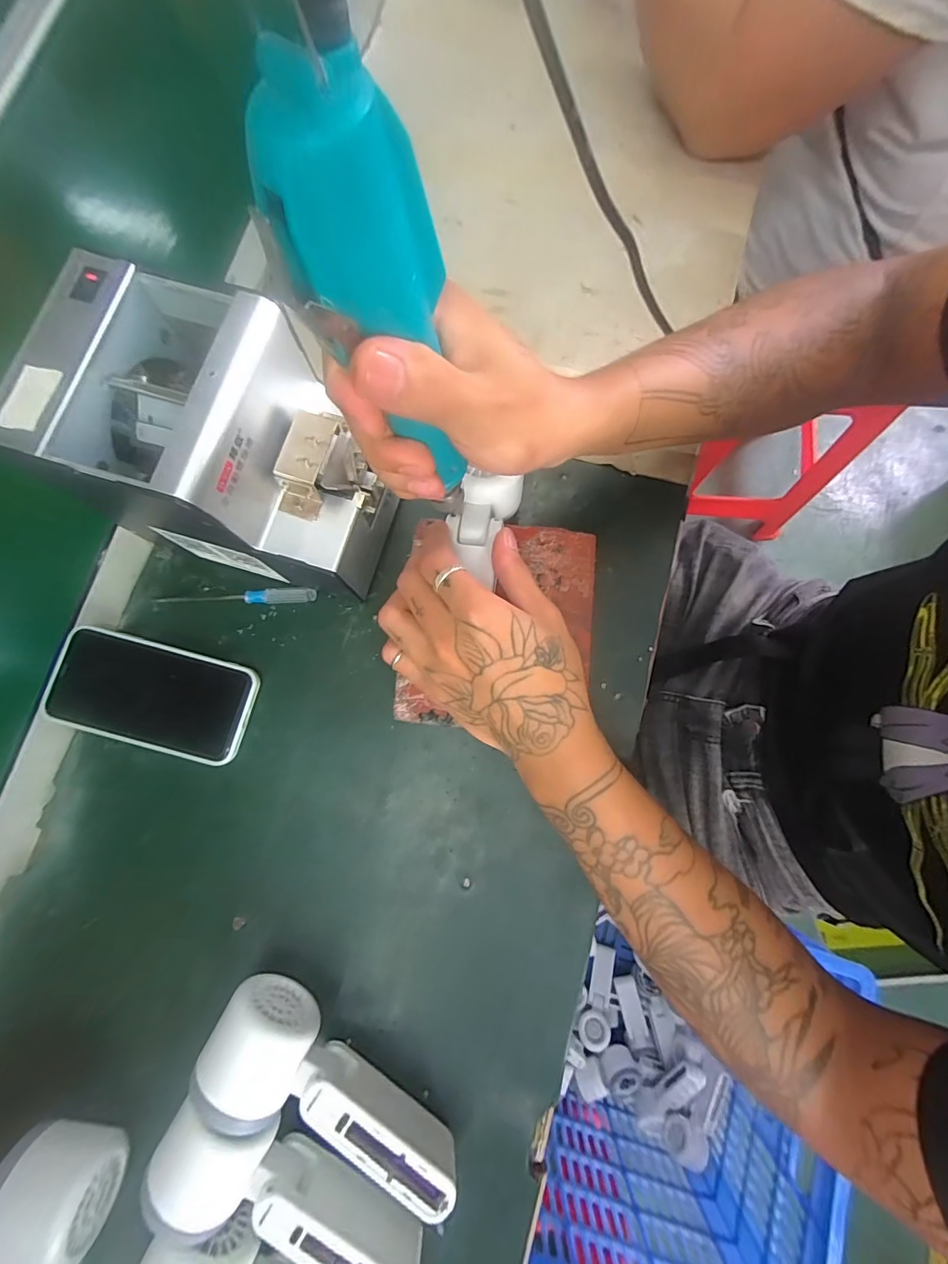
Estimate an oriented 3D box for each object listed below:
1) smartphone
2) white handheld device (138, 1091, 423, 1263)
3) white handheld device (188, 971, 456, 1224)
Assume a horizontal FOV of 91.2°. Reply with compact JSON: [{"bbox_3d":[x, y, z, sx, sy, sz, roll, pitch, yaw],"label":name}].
[{"bbox_3d":[-0.239,0.046,0.345,0.144,0.007,0.074,16,83,-2],"label":"smartphone"},{"bbox_3d":[-0.107,0.330,0.266,0.165,0.055,0.059,38,84,8],"label":"white handheld device"},{"bbox_3d":[-0.085,0.278,0.275,0.160,0.066,0.048,33,83,8],"label":"white handheld device"}]

